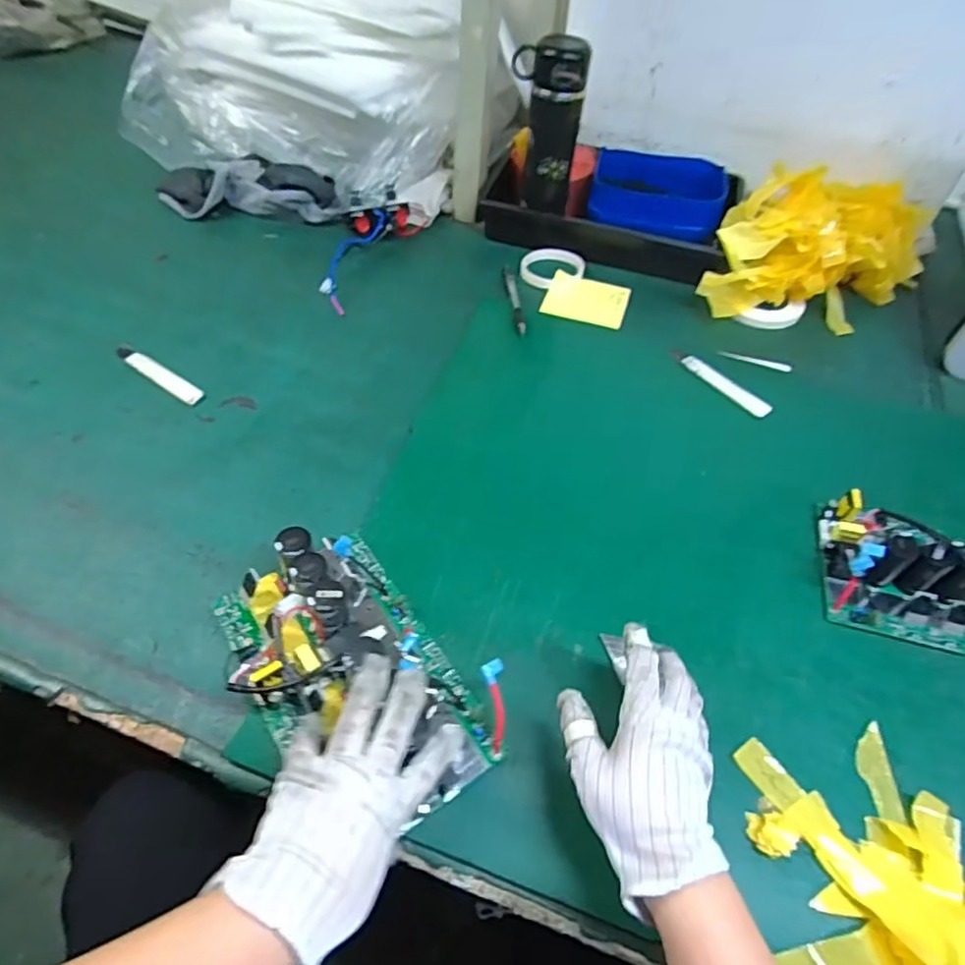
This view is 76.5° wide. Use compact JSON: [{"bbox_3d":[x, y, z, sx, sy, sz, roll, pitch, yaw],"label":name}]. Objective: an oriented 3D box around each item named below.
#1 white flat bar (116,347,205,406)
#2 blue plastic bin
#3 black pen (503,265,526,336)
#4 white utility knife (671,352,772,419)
[{"bbox_3d":[-0.370,-0.124,0.700,0.139,0.005,0.026,31,56,18],"label":"white flat bar"},{"bbox_3d":[0.265,-0.434,0.939,0.199,0.071,0.137,19,53,11],"label":"blue plastic bin"},{"bbox_3d":[0.043,-0.248,0.815,0.012,0.011,0.149,-2,52,-6],"label":"black pen"},{"bbox_3d":[0.286,-0.122,0.739,0.025,0.004,0.135,-33,61,-26],"label":"white utility knife"}]

